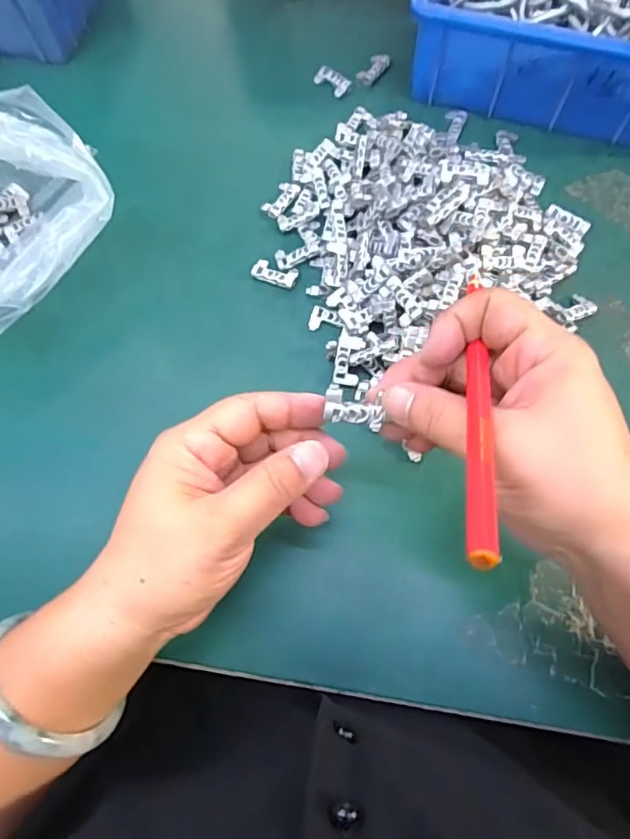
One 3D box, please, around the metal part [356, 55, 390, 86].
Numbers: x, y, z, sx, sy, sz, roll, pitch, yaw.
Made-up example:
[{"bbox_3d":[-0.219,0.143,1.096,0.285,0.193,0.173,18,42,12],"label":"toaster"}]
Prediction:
[{"bbox_3d":[0.048,-0.283,0.420,0.016,0.008,0.031,39,75,14],"label":"metal part"}]

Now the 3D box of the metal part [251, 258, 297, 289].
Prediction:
[{"bbox_3d":[-0.027,-0.099,0.355,0.030,0.005,0.016,19,72,8],"label":"metal part"}]

